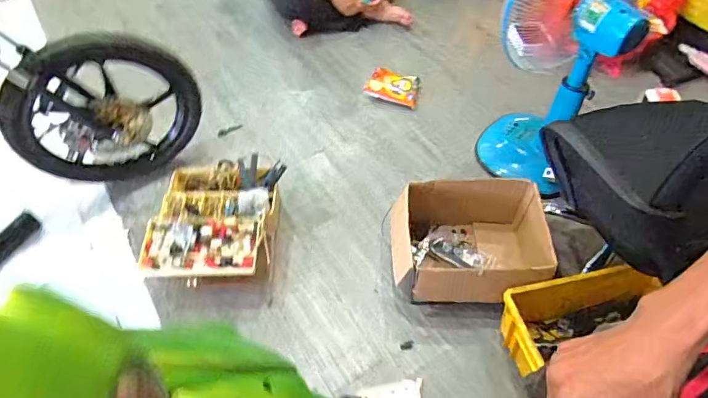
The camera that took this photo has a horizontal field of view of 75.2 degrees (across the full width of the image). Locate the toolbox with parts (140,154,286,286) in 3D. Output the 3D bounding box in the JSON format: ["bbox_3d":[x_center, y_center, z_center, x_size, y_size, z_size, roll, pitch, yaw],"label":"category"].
[{"bbox_3d":[-0.404,0.065,1.396,0.331,0.245,0.447,0,54,2],"label":"toolbox with parts"}]

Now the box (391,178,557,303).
[{"bbox_3d":[0.337,0.145,1.329,0.415,0.252,0.315,-3,54,0],"label":"box"}]

